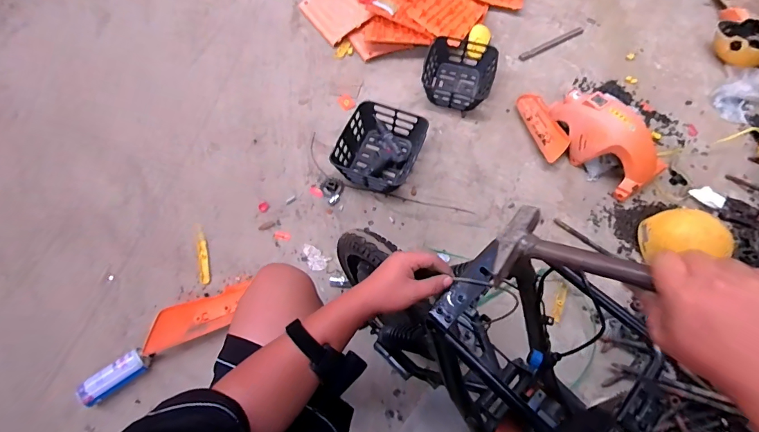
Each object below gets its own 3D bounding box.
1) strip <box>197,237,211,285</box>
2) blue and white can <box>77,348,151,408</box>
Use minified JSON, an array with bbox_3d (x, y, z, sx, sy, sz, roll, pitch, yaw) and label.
[{"bbox_3d":[-0.529,0.133,1.176,0.031,0.010,0.145,-13,61,-11],"label":"strip"},{"bbox_3d":[-0.656,0.397,0.970,0.167,0.048,0.055,-36,67,-22],"label":"blue and white can"}]

